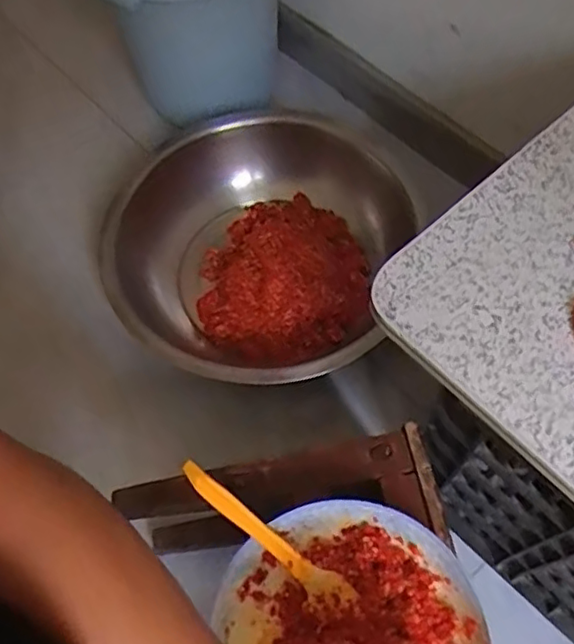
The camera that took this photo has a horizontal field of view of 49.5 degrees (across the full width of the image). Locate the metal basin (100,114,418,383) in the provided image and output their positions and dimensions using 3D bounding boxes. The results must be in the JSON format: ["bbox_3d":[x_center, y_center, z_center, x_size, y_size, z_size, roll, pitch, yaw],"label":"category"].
[{"bbox_3d":[-0.050,-0.089,0.804,0.354,0.157,0.352,-1,62,3],"label":"metal basin"}]

